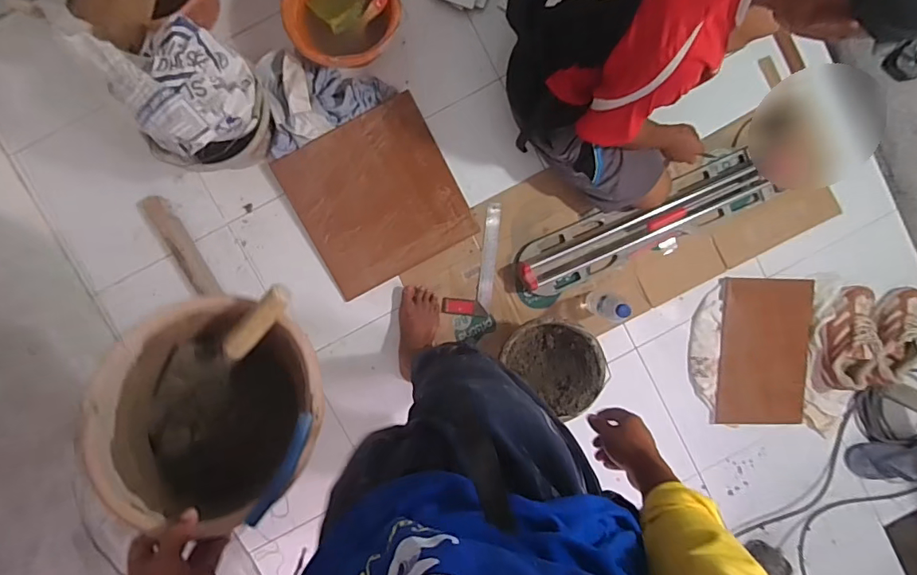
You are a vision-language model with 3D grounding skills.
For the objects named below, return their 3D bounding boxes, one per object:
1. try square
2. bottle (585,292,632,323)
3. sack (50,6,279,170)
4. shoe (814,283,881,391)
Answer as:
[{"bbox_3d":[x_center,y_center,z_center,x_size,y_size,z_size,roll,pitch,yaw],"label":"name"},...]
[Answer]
[{"bbox_3d":[0.038,-0.076,1.306,0.123,0.010,0.296,7,95,-2],"label":"try square"},{"bbox_3d":[0.378,0.050,1.211,0.063,0.223,0.063,0,95,-2],"label":"bottle"},{"bbox_3d":[-0.566,-0.406,1.049,0.271,0.362,0.292,-15,98,1],"label":"sack"},{"bbox_3d":[1.031,0.136,1.297,0.111,0.106,0.271,5,98,-1],"label":"shoe"}]

